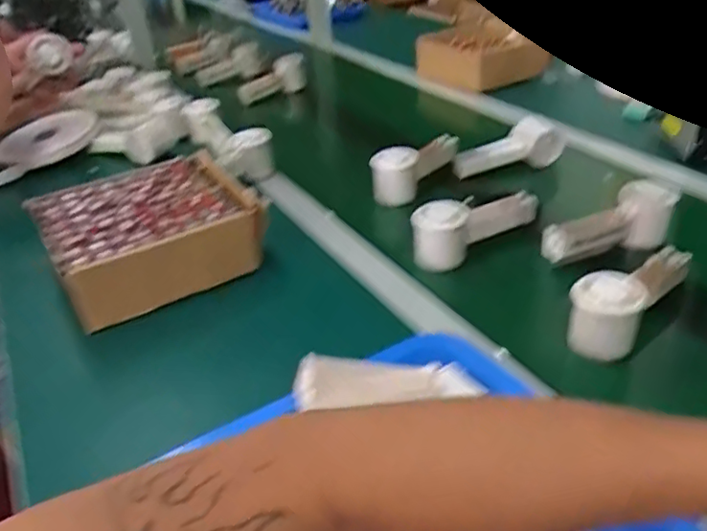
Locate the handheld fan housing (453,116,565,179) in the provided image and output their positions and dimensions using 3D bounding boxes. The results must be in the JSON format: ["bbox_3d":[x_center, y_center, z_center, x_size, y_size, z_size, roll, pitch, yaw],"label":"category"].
[{"bbox_3d":[0.223,-0.165,0.885,0.162,0.050,0.043,-16,34,-16],"label":"handheld fan housing"}]

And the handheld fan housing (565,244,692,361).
[{"bbox_3d":[0.258,0.023,0.571,0.055,0.063,0.156,25,43,39],"label":"handheld fan housing"}]

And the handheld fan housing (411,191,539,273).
[{"bbox_3d":[0.138,-0.052,0.700,0.164,0.067,0.047,-24,37,-27],"label":"handheld fan housing"}]

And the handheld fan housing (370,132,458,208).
[{"bbox_3d":[0.087,-0.146,0.870,0.053,0.067,0.167,17,39,31],"label":"handheld fan housing"}]

